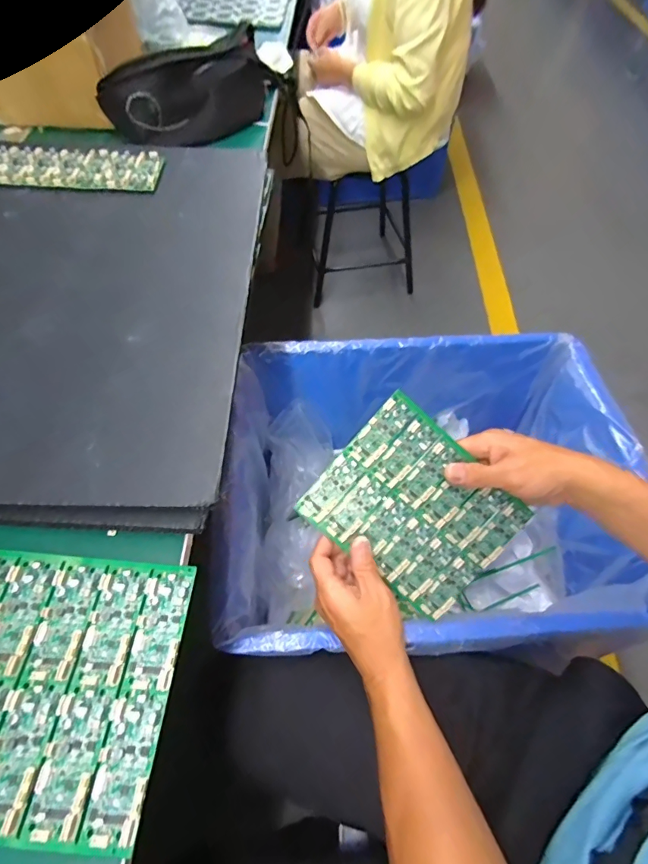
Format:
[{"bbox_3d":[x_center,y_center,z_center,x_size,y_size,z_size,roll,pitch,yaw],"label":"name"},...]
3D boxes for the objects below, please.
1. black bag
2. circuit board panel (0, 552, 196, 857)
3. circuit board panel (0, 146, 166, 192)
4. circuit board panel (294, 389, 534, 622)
[{"bbox_3d":[-0.172,-0.509,0.629,0.302,0.105,0.060,-37,66,-20],"label":"black bag"},{"bbox_3d":[-0.193,0.155,0.267,0.187,0.014,0.150,4,59,2],"label":"circuit board panel"},{"bbox_3d":[-0.316,-0.313,0.501,0.238,0.014,0.076,-1,59,-1],"label":"circuit board panel"},{"bbox_3d":[0.091,0.077,0.419,0.186,0.005,0.148,41,94,-6],"label":"circuit board panel"}]

